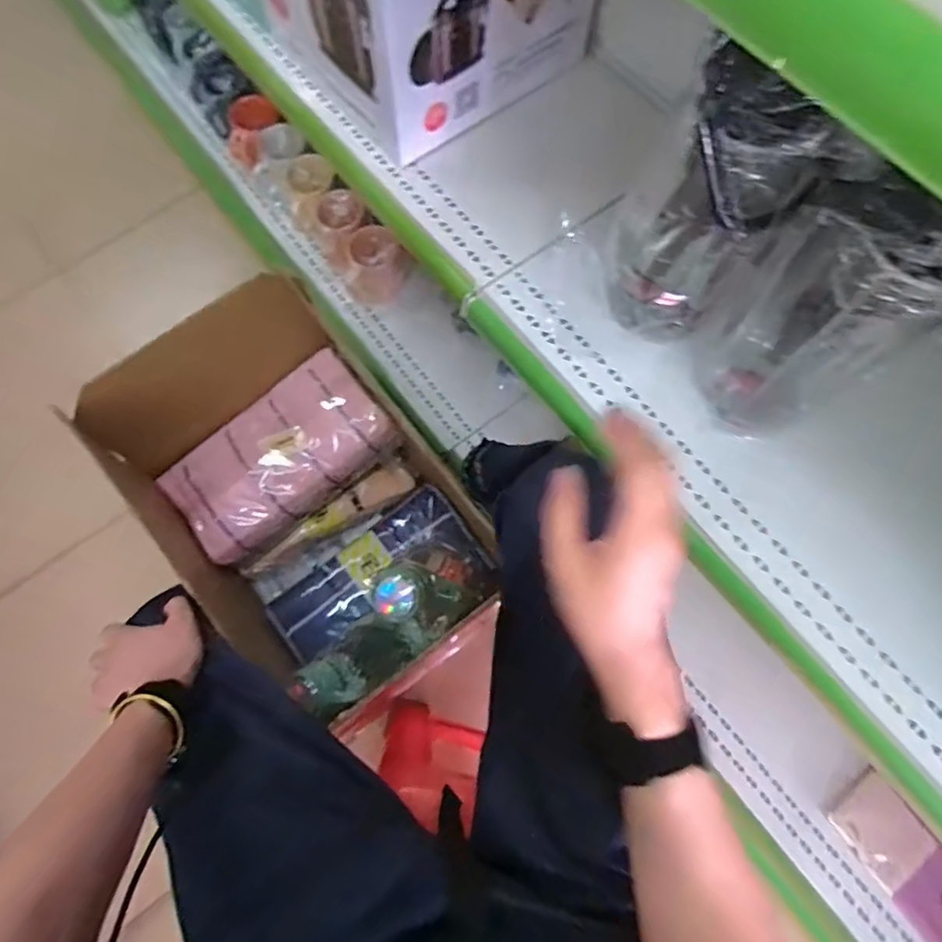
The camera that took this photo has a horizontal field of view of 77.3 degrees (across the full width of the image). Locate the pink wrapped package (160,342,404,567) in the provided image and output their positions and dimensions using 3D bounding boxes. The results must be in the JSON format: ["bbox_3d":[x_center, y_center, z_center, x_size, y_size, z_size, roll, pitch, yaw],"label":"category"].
[{"bbox_3d":[-0.301,-0.018,0.938,0.338,0.099,0.168,-38,75,-10],"label":"pink wrapped package"}]

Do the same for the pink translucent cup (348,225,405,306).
[{"bbox_3d":[-0.164,-0.357,1.039,0.086,0.107,0.091,0,72,1],"label":"pink translucent cup"}]

